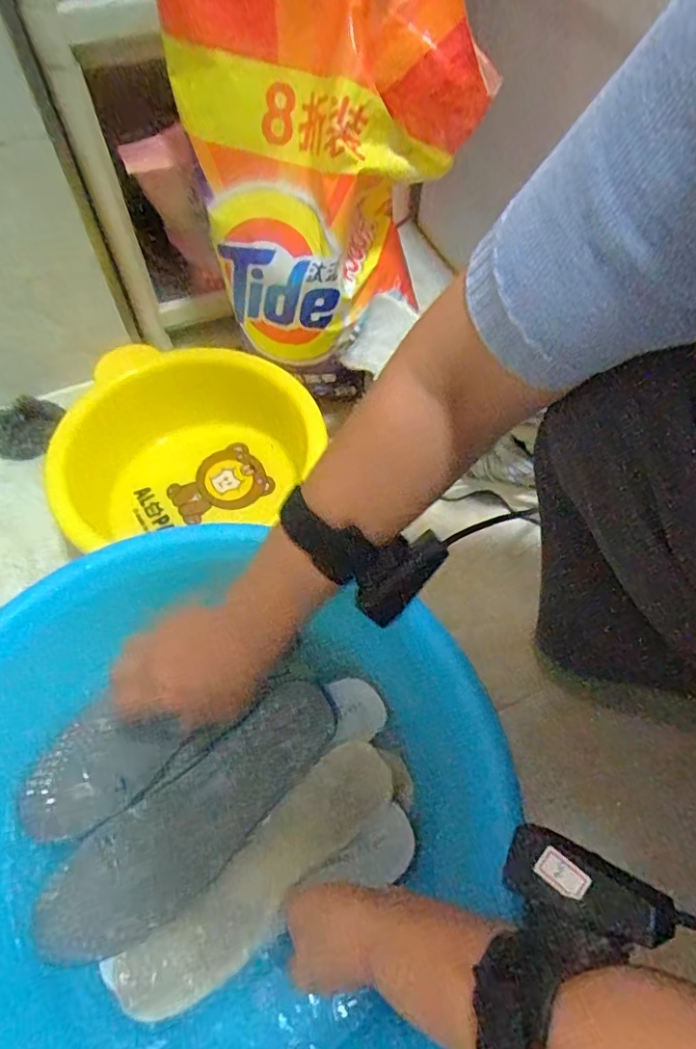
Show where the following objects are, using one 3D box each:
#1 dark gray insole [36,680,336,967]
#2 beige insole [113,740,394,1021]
[{"bbox_3d":[-0.115,0.229,0.449,0.252,0.023,0.079,-36,66,-21],"label":"dark gray insole"},{"bbox_3d":[-0.061,0.267,0.435,0.235,0.014,0.064,-37,66,-25],"label":"beige insole"}]

